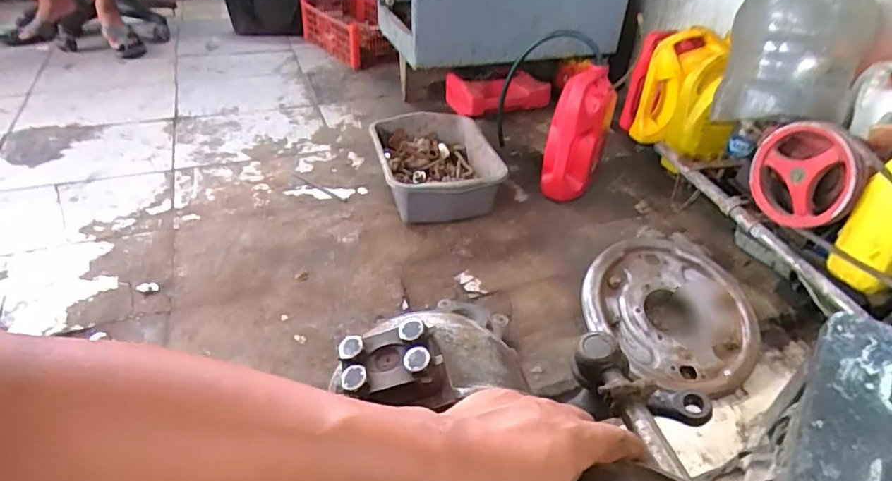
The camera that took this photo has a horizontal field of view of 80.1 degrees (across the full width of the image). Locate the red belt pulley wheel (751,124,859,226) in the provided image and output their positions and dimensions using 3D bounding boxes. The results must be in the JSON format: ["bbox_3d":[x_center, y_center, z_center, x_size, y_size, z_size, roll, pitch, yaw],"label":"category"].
[{"bbox_3d":[0.606,-0.105,0.911,0.042,0.182,0.163,-9,40,-16],"label":"red belt pulley wheel"}]

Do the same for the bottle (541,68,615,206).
[{"bbox_3d":[0.281,-0.208,1.159,0.122,0.305,0.105,14,39,12],"label":"bottle"}]

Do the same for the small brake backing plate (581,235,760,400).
[{"bbox_3d":[0.379,0.118,0.900,0.287,0.033,0.276,2,59,-3],"label":"small brake backing plate"}]

